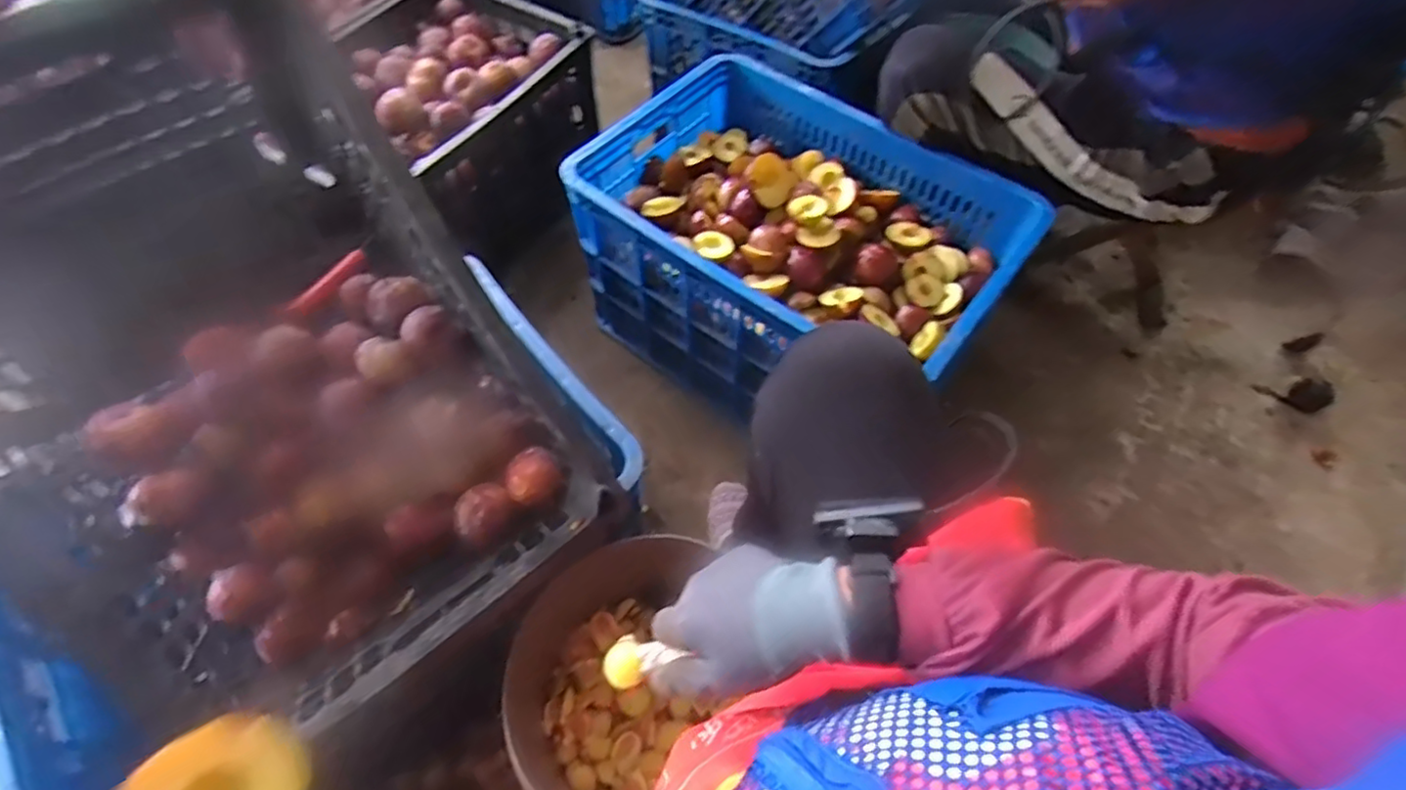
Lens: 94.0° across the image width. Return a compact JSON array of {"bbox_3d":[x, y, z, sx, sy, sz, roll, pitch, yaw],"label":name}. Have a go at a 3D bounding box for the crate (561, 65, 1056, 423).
[{"bbox_3d":[0.119,-0.197,0.965,0.542,0.297,0.366,35,65,15],"label":"crate"}]

